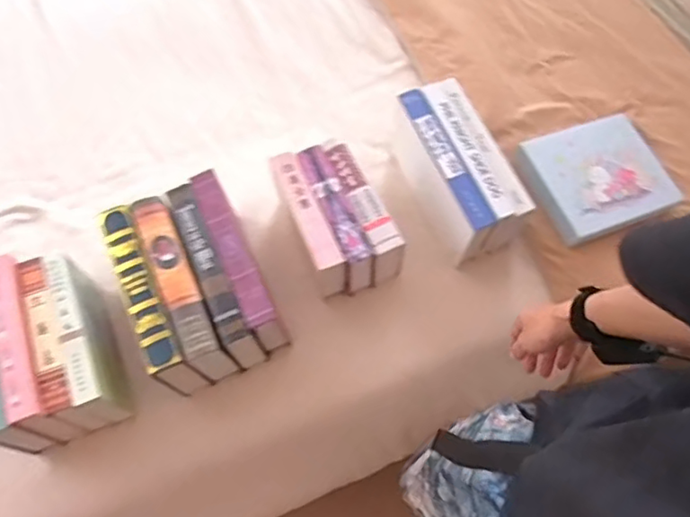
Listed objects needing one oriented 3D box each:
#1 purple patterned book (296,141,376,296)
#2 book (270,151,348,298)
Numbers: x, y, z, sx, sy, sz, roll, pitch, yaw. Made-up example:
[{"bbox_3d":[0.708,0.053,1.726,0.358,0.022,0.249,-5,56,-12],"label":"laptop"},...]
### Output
[{"bbox_3d":[-0.013,-0.064,0.970,0.059,0.143,0.215,-24,71,-11],"label":"purple patterned book"},{"bbox_3d":[-0.060,-0.053,0.967,0.044,0.146,0.212,-21,72,-13],"label":"book"}]

